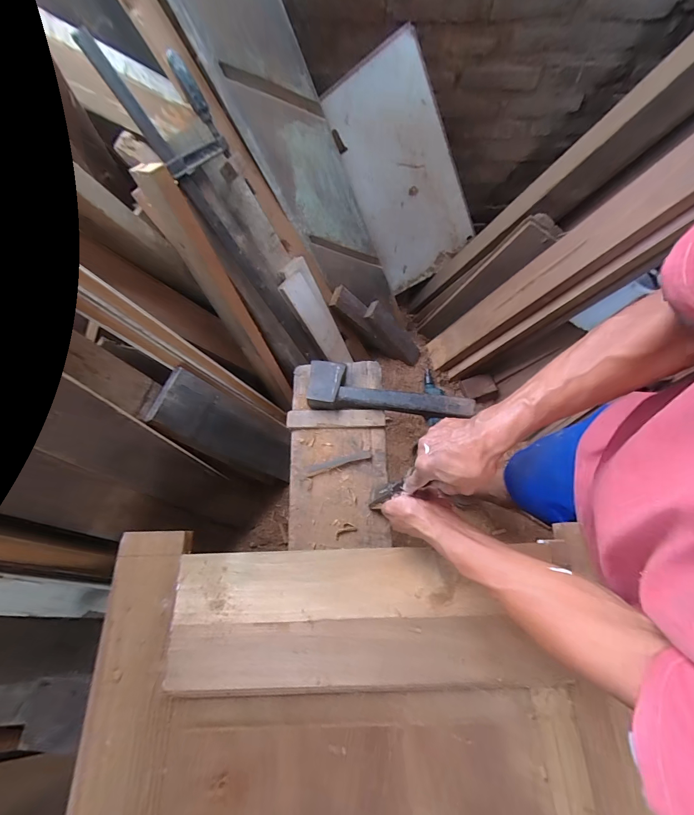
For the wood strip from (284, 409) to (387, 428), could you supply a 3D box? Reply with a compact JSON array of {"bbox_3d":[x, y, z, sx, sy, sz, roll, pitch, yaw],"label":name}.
[{"bbox_3d":[-0.022,0.021,0.703,0.192,0.007,0.037,0,70,-1],"label":"wood strip"}]

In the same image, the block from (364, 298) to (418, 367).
[{"bbox_3d":[0.170,-0.260,1.277,0.057,0.287,0.088,4,62,46],"label":"block"}]

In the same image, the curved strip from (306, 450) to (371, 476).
[{"bbox_3d":[-0.016,0.105,0.680,0.128,0.004,0.018,-16,71,-7],"label":"curved strip"}]

